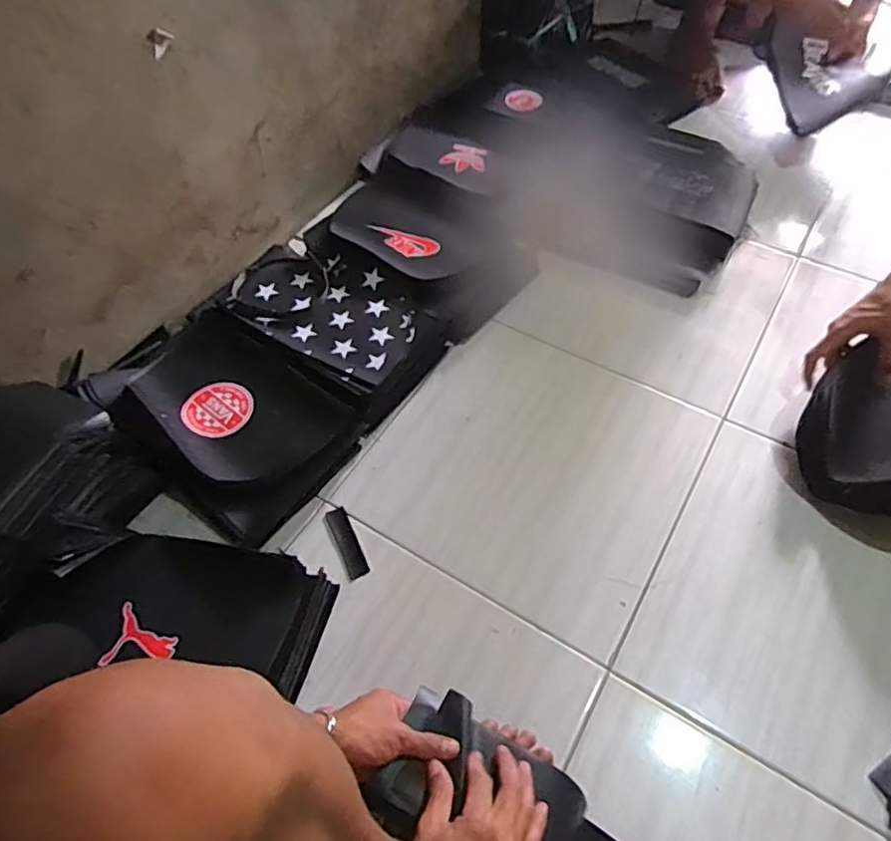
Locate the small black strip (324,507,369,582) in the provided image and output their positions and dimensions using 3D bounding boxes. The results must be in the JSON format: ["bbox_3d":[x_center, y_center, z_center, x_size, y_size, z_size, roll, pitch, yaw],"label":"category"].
[{"bbox_3d":[-0.124,0.155,0.777,0.028,0.006,0.096,-24,58,-14],"label":"small black strip"}]

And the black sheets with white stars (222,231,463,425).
[{"bbox_3d":[-0.171,-0.159,0.958,0.335,0.068,0.230,30,62,21],"label":"black sheets with white stars"}]

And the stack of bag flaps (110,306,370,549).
[{"bbox_3d":[-0.300,-0.024,0.830,0.334,0.068,0.230,33,58,14],"label":"stack of bag flaps"}]

